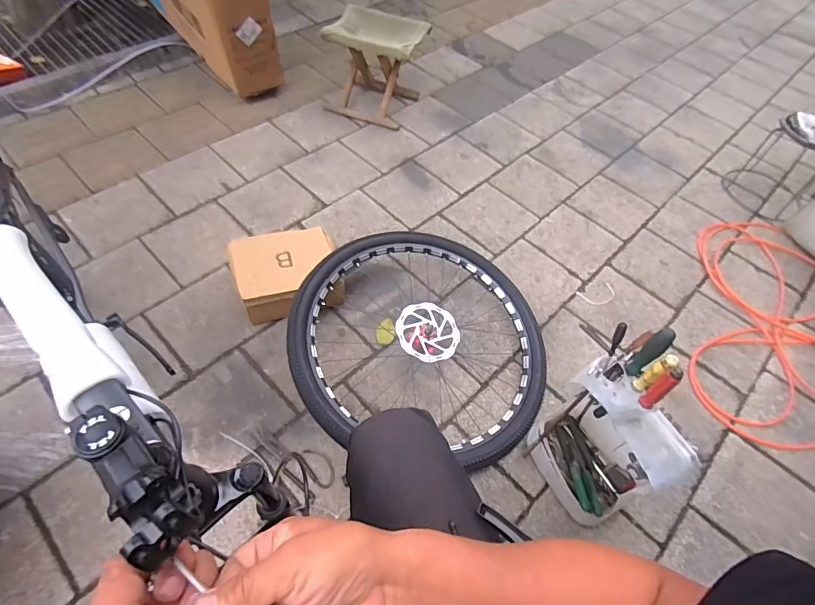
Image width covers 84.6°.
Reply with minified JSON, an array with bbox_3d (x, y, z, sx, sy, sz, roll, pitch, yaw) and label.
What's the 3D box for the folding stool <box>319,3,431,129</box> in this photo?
[{"bbox_3d":[-0.118,-0.860,1.639,0.306,0.299,0.259,22,57,9],"label":"folding stool"}]

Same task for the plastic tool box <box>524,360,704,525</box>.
[{"bbox_3d":[0.395,0.275,0.897,0.196,0.341,0.227,-26,62,-21],"label":"plastic tool box"}]

